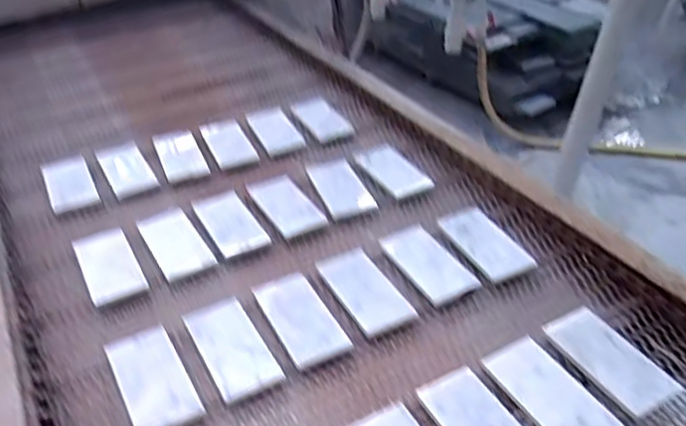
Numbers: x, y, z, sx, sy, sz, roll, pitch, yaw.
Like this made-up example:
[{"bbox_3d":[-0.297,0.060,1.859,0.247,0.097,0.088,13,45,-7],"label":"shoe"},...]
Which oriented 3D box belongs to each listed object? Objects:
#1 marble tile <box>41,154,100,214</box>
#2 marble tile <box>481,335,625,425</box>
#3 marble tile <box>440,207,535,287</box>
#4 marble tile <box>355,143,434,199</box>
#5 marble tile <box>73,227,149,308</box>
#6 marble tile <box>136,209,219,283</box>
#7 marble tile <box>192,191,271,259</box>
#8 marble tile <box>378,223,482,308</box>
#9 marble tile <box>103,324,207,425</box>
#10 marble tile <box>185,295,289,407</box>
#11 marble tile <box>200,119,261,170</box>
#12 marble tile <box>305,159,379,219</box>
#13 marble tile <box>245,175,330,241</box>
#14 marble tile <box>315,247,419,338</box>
[{"bbox_3d":[-0.510,-0.059,1.188,0.079,0.016,0.168,-21,34,-20],"label":"marble tile"},{"bbox_3d":[0.249,0.214,0.762,0.083,0.009,0.159,-15,38,-24],"label":"marble tile"},{"bbox_3d":[0.225,0.042,1.018,0.098,0.013,0.186,-9,33,-24],"label":"marble tile"},{"bbox_3d":[0.095,-0.081,1.208,0.088,0.014,0.170,-19,33,-18],"label":"marble tile"},{"bbox_3d":[-0.358,0.079,0.978,0.078,0.012,0.160,-22,34,-22],"label":"marble tile"},{"bbox_3d":[-0.271,0.045,1.028,0.082,0.006,0.178,-22,35,-22],"label":"marble tile"},{"bbox_3d":[-0.192,0.013,1.076,0.084,0.006,0.170,-21,34,-20],"label":"marble tile"},{"bbox_3d":[0.129,0.073,0.966,0.083,0.011,0.159,-15,41,-22],"label":"marble tile"},{"bbox_3d":[-0.233,0.203,0.783,0.078,0.010,0.168,-16,37,-26],"label":"marble tile"},{"bbox_3d":[-0.146,0.173,0.834,0.079,0.012,0.161,-22,34,-21],"label":"marble tile"},{"bbox_3d":[-0.239,-0.149,1.320,0.084,0.005,0.188,-18,33,-16],"label":"marble tile"},{"bbox_3d":[-0.008,-0.051,1.159,0.082,0.019,0.172,-8,33,-14],"label":"marble tile"},{"bbox_3d":[-0.099,-0.015,1.115,0.087,0.012,0.172,-21,34,-21],"label":"marble tile"},{"bbox_3d":[0.032,0.108,0.921,0.085,0.009,0.162,-12,36,-22],"label":"marble tile"}]

